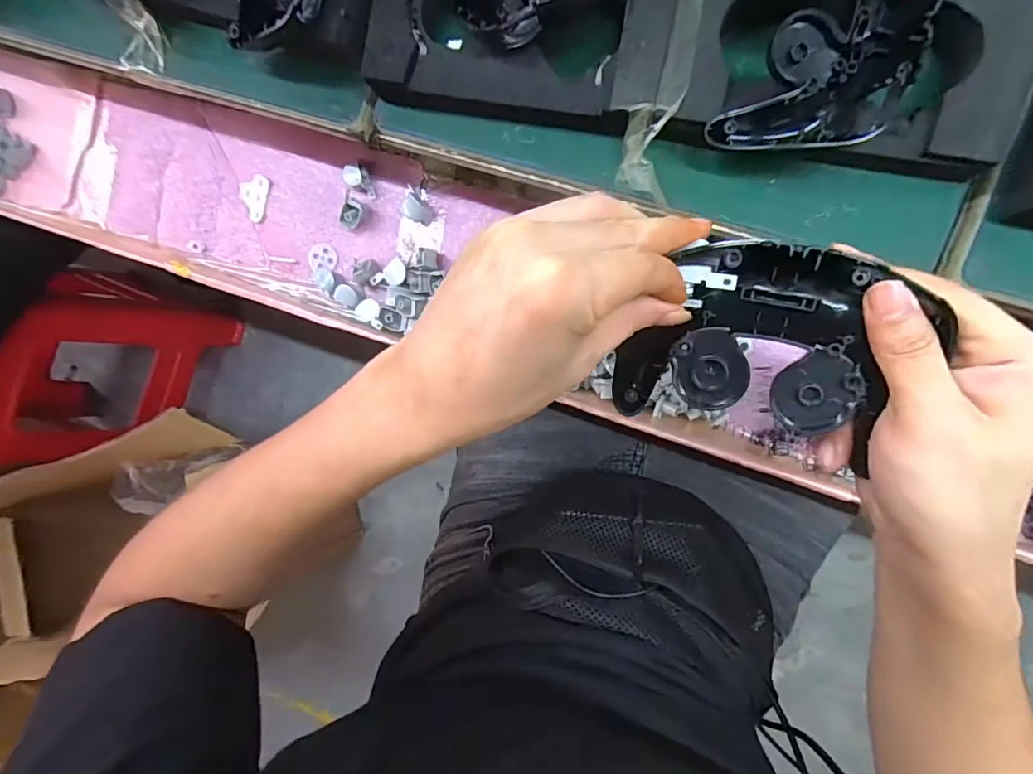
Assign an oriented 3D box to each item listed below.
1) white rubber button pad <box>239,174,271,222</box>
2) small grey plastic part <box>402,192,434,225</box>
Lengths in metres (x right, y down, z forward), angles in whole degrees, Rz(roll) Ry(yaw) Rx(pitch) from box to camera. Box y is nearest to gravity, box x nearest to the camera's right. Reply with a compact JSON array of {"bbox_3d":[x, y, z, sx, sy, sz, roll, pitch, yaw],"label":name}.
[{"bbox_3d":[-0.265,-0.192,0.493,0.034,0.006,0.044,26,96,7],"label":"white rubber button pad"},{"bbox_3d":[-0.092,-0.163,0.456,0.024,0.022,0.019,41,98,5],"label":"small grey plastic part"}]

